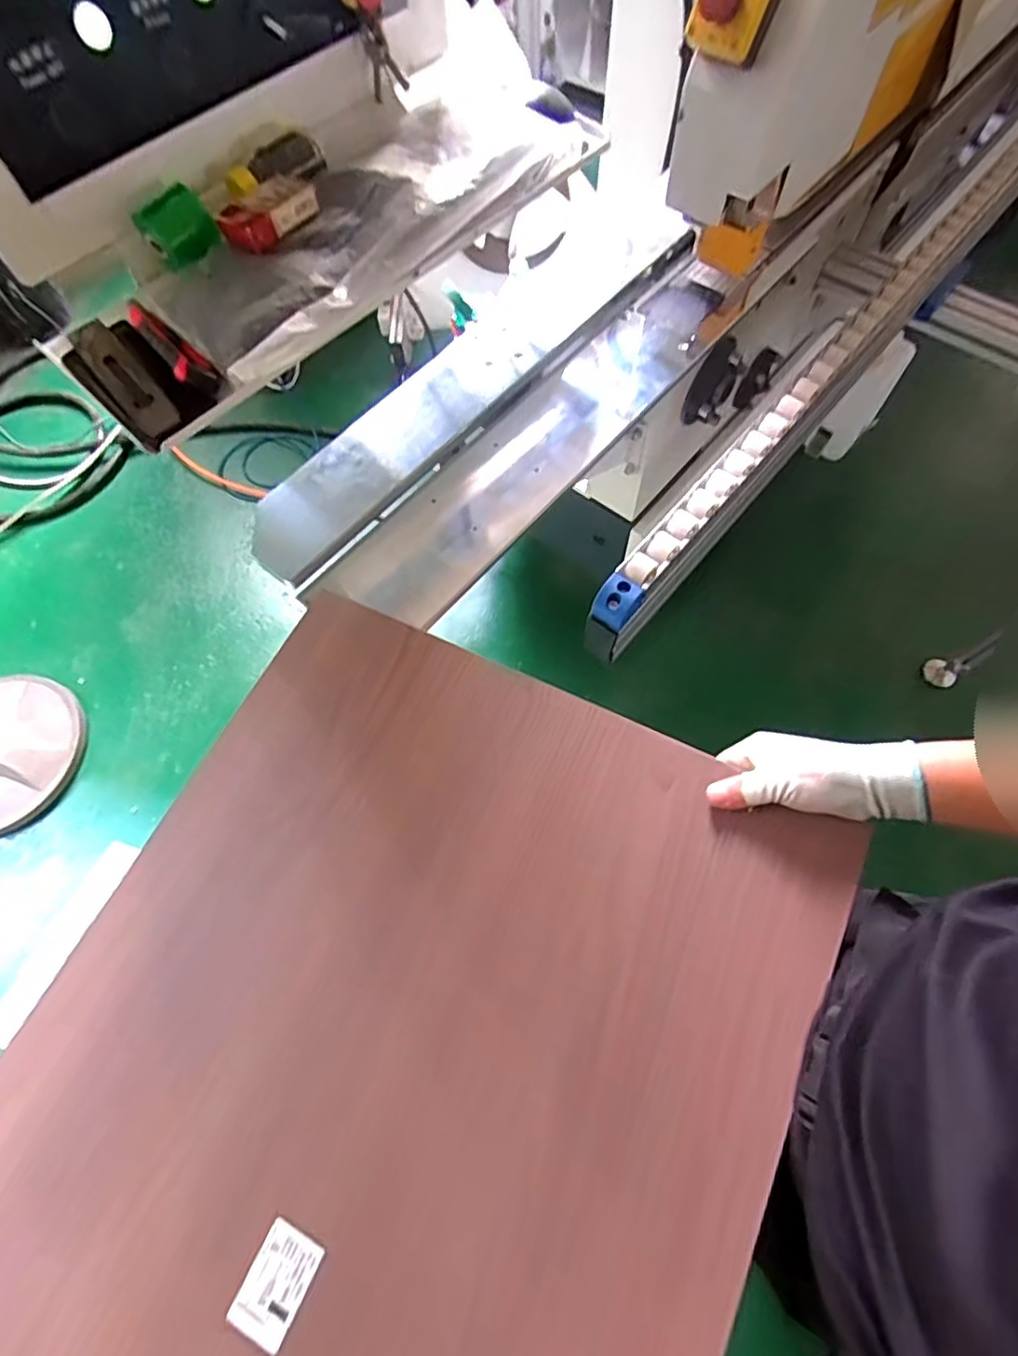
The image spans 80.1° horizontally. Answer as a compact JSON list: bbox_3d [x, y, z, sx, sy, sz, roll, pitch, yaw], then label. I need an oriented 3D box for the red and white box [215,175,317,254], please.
[{"bbox_3d":[-0.244,-0.470,0.611,0.057,0.028,0.086,36,72,16],"label":"red and white box"}]

